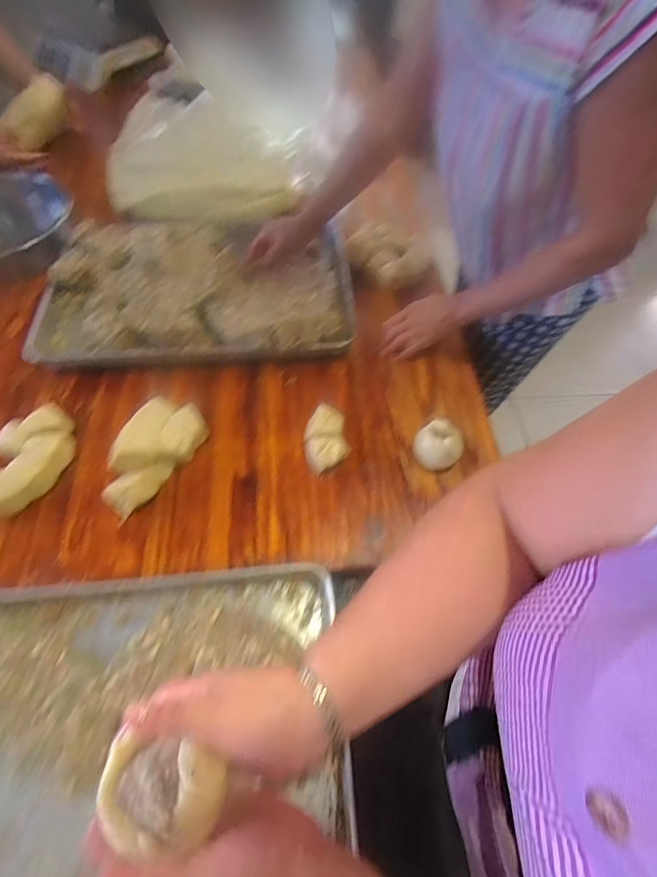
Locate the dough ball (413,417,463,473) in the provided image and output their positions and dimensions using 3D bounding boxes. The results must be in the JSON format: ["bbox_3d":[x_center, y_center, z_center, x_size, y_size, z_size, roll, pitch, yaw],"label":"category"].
[{"bbox_3d":[0.176,0.014,0.682,0.064,0.069,0.068,1,59,-1],"label":"dough ball"}]

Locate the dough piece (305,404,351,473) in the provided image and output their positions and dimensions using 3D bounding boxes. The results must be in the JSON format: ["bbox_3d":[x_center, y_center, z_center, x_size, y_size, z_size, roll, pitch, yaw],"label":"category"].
[{"bbox_3d":[-0.004,0.001,0.699,0.068,0.046,0.105,-10,60,-7],"label":"dough piece"}]

